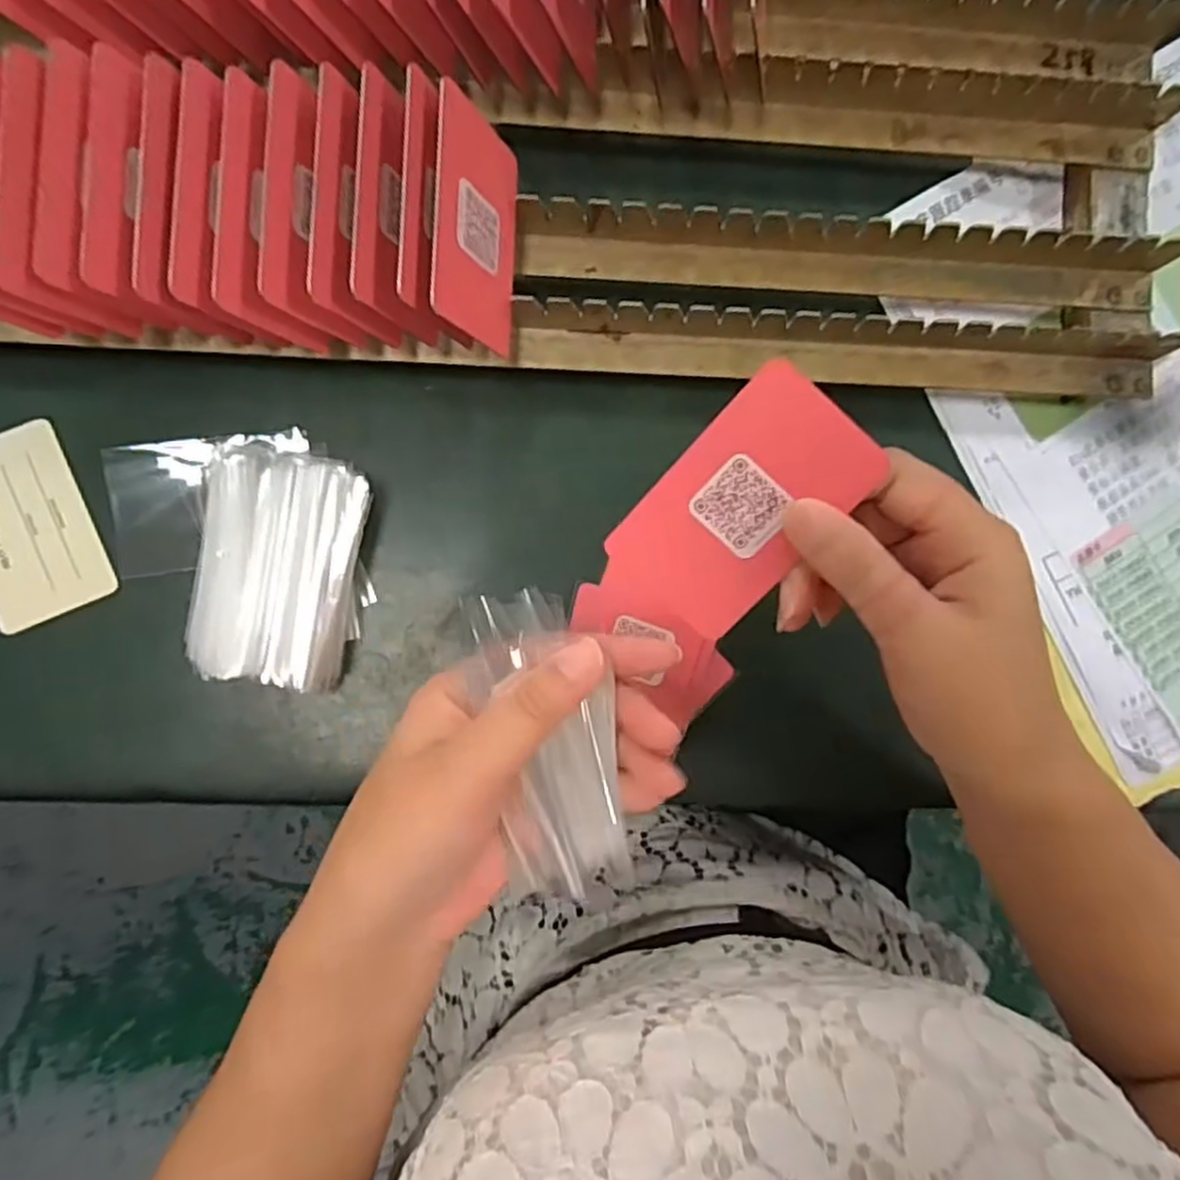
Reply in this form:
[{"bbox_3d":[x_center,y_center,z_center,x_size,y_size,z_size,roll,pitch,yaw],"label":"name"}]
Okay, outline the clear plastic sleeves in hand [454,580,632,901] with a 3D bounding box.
[{"bbox_3d":[-0.014,0.058,0.258,0.045,0.020,0.119,-14,101,-4],"label":"clear plastic sleeves in hand"}]

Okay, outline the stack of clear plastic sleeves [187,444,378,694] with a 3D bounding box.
[{"bbox_3d":[-0.132,-0.009,0.318,0.063,0.033,0.100,3,88,-3],"label":"stack of clear plastic sleeves"}]

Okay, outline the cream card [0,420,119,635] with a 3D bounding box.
[{"bbox_3d":[-0.252,-0.028,0.327,0.053,0.004,0.084,-22,88,-6],"label":"cream card"}]

